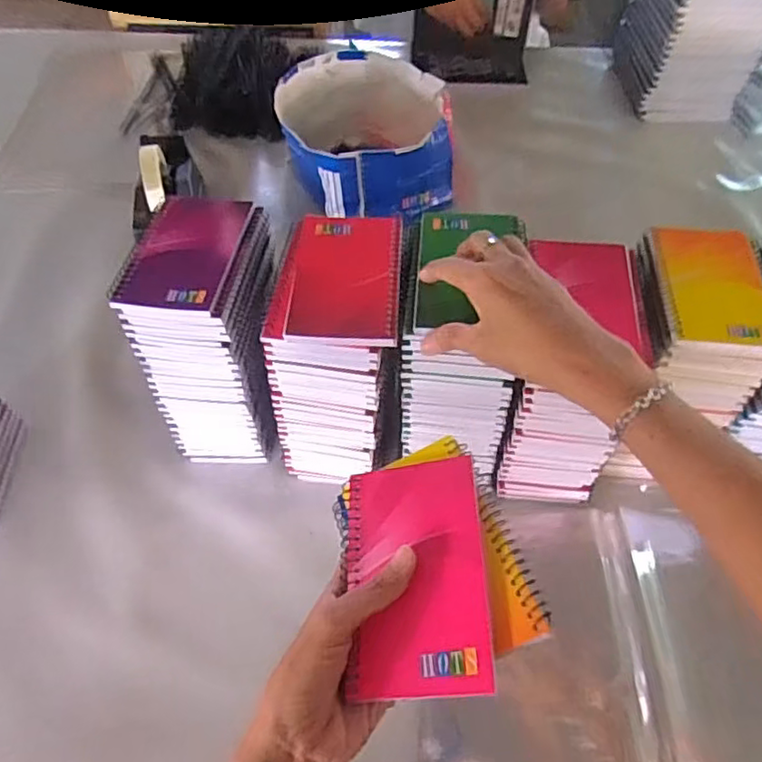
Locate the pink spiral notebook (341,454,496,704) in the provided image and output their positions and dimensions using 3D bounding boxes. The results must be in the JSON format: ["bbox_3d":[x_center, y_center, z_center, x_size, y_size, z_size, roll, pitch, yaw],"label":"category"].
[{"bbox_3d":[0.018,0.109,0.354,0.082,0.007,0.129,-12,57,17],"label":"pink spiral notebook"}]

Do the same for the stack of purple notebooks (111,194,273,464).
[{"bbox_3d":[-0.157,-0.040,0.585,0.099,0.232,0.132,3,55,2],"label":"stack of purple notebooks"}]

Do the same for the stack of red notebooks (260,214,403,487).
[{"bbox_3d":[-0.038,-0.023,0.570,0.102,0.210,0.140,3,55,3],"label":"stack of red notebooks"}]

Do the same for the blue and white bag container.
[{"bbox_3d":[-0.022,-0.340,0.861,0.220,0.125,0.242,0,55,0],"label":"blue and white bag container"}]

